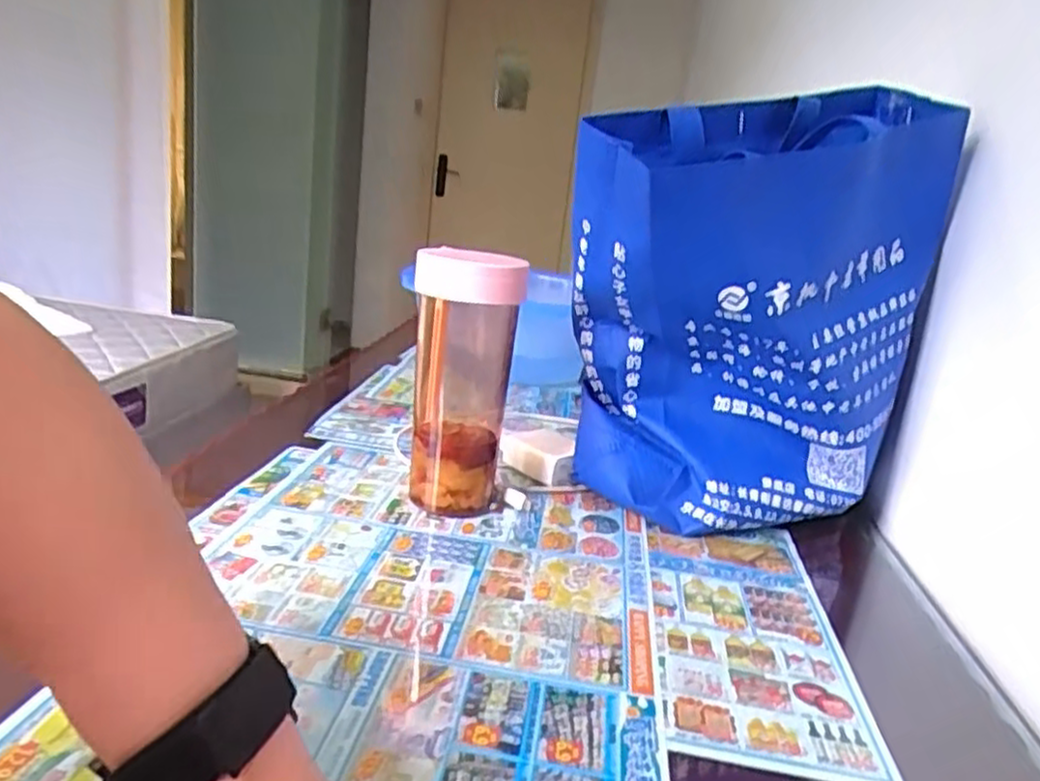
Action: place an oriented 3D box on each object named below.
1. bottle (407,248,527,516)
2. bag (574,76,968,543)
[{"bbox_3d":[-0.046,-0.006,0.575,0.078,0.193,0.080,4,15,-7],"label":"bottle"},{"bbox_3d":[0.185,-0.055,0.603,0.287,0.322,0.148,-1,17,-25],"label":"bag"}]

